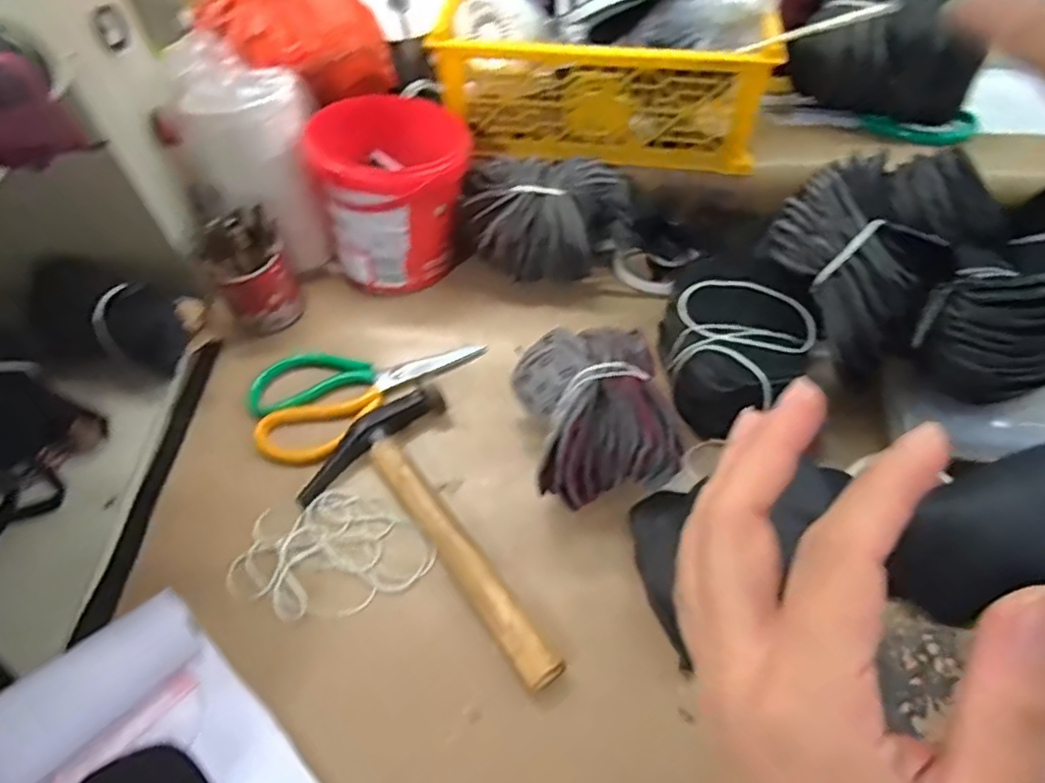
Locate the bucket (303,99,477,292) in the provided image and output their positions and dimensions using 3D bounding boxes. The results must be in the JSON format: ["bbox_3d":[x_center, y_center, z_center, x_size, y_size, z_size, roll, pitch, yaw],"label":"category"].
[{"bbox_3d":[-0.116,-0.169,0.599,0.127,0.135,0.127,-1,56,1],"label":"bucket"}]

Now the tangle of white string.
[{"bbox_3d":[-0.140,0.115,0.475,0.138,0.007,0.093,-21,58,-12],"label":"tangle of white string"}]

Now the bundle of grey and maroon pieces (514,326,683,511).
[{"bbox_3d":[0.052,0.018,0.476,0.104,0.095,0.104,-14,57,-8],"label":"bundle of grey and maroon pieces"}]

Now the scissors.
[{"bbox_3d":[-0.137,-0.014,0.558,0.191,0.016,0.093,-34,61,-19],"label":"scissors"}]

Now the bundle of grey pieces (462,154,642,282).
[{"bbox_3d":[0.024,-0.150,0.587,0.150,0.082,0.073,2,56,3],"label":"bundle of grey pieces"}]

